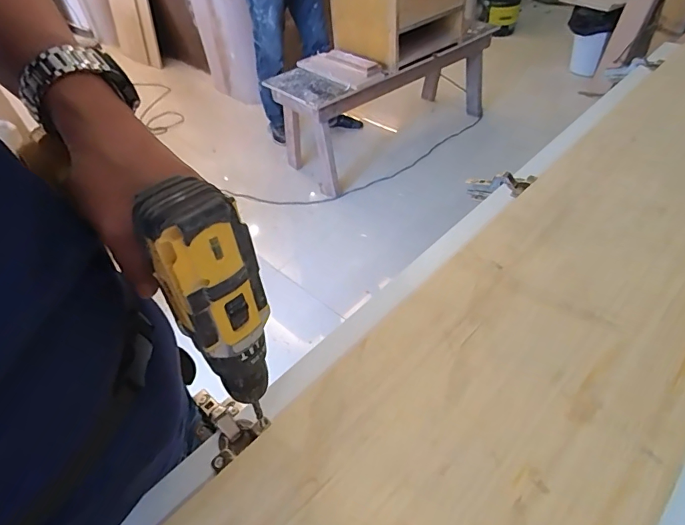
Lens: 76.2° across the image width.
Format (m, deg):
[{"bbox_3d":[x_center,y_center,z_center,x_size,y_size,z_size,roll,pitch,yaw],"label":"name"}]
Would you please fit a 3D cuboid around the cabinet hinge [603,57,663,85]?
[{"bbox_3d":[0.609,-0.408,0.921,0.026,0.037,0.113,-30,18,-23],"label":"cabinet hinge"}]

